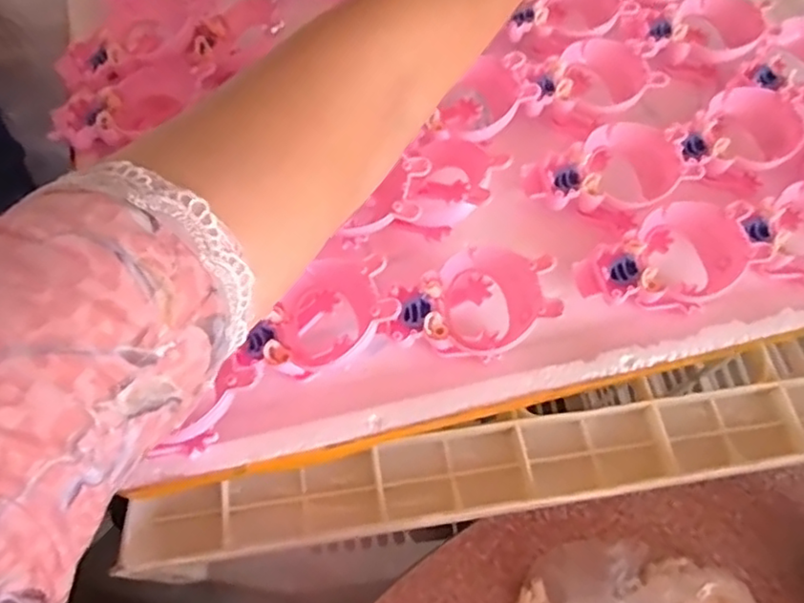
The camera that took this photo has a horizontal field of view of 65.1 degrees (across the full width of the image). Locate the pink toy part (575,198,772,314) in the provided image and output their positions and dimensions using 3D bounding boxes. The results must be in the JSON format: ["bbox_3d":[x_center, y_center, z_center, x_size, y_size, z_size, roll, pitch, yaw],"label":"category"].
[{"bbox_3d":[0.154,-0.022,0.366,0.104,0.039,0.060,-28,70,-15],"label":"pink toy part"}]

